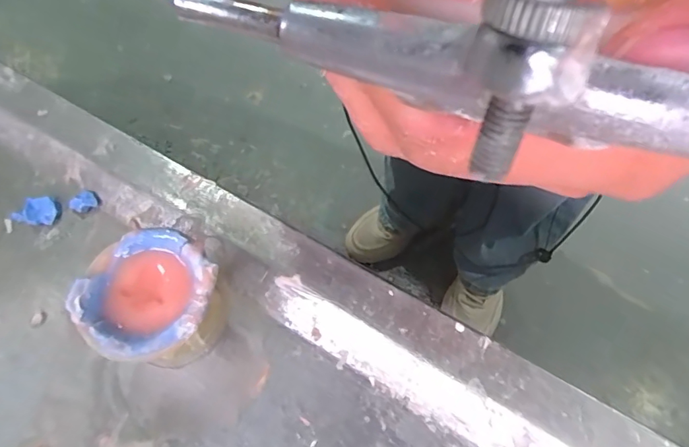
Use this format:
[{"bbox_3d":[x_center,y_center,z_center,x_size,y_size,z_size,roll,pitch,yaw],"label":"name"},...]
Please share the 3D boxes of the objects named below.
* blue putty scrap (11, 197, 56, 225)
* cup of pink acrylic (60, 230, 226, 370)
[{"bbox_3d":[-0.137,-0.006,0.212,0.018,0.005,0.012,10,66,7],"label":"blue putty scrap"},{"bbox_3d":[-0.064,0.030,0.174,0.051,0.034,0.043,11,68,8],"label":"cup of pink acrylic"}]

